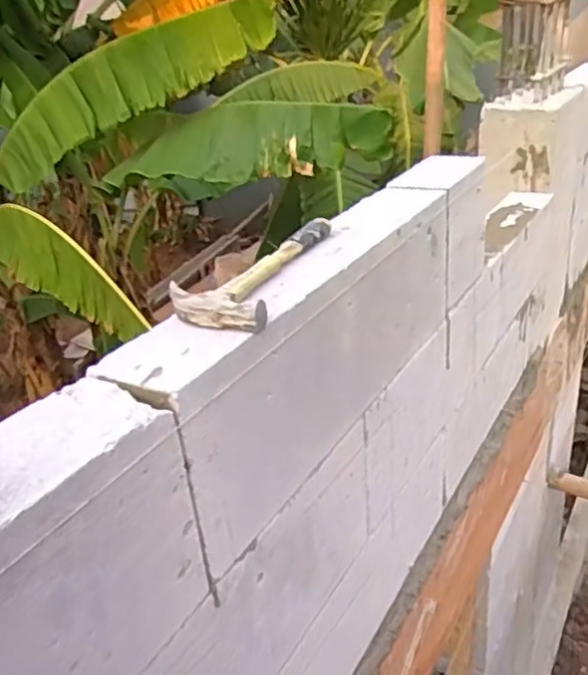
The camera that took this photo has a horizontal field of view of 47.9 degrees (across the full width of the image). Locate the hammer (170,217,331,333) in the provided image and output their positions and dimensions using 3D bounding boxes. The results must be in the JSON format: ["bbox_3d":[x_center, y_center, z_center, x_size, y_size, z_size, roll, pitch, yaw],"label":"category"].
[{"bbox_3d":[-0.038,-0.079,0.696,0.093,0.025,0.276,3,28,16],"label":"hammer"}]

